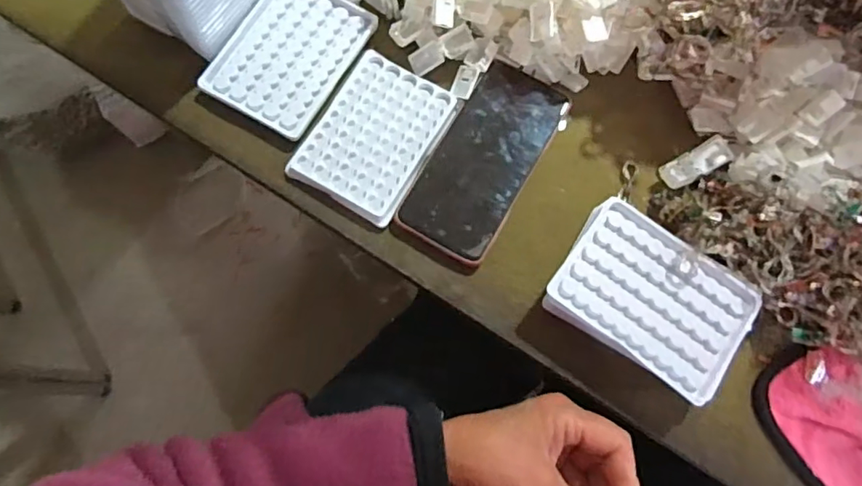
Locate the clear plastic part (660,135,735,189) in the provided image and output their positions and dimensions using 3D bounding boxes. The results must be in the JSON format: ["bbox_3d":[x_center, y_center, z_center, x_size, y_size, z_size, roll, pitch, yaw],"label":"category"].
[{"bbox_3d":[0.213,-0.064,0.443,0.062,0.014,0.023,-29,78,-9],"label":"clear plastic part"}]

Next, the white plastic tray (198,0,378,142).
[{"bbox_3d":[-0.117,-0.158,0.459,0.095,0.012,0.130,30,77,6],"label":"white plastic tray"}]

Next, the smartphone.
[{"bbox_3d":[0.045,-0.069,0.439,0.076,0.007,0.171,30,77,6],"label":"smartphone"}]

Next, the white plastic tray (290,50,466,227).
[{"bbox_3d":[-0.044,-0.086,0.444,0.095,0.005,0.126,29,76,5],"label":"white plastic tray"}]

